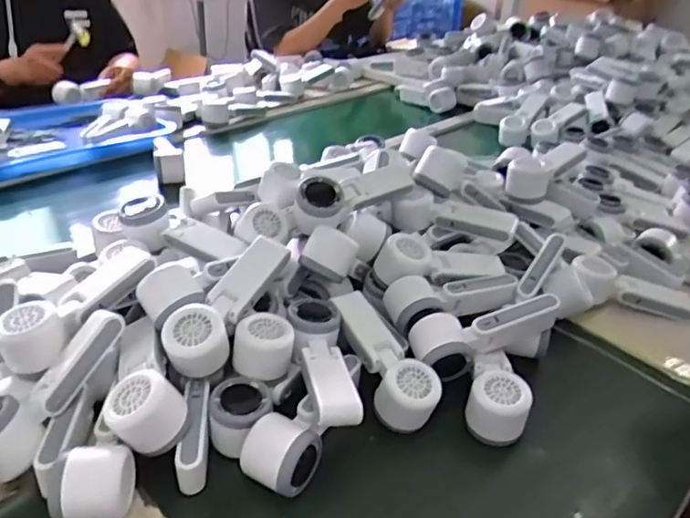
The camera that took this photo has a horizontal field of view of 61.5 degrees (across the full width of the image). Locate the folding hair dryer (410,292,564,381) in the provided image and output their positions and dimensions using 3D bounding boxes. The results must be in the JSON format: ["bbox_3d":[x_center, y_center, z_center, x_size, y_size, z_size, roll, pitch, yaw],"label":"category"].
[{"bbox_3d":[0.149,0.075,0.642,0.168,0.059,0.061,-12,35,-22],"label":"folding hair dryer"}]

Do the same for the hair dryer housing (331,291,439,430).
[{"bbox_3d":[0.039,0.100,0.614,0.060,0.049,0.166,-14,52,-23],"label":"hair dryer housing"}]

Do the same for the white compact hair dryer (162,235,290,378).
[{"bbox_3d":[-0.116,0.042,0.589,0.054,0.049,0.167,19,53,23],"label":"white compact hair dryer"}]

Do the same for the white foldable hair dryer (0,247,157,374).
[{"bbox_3d":[-0.268,0.047,0.591,0.059,0.044,0.169,19,37,23],"label":"white foldable hair dryer"}]

